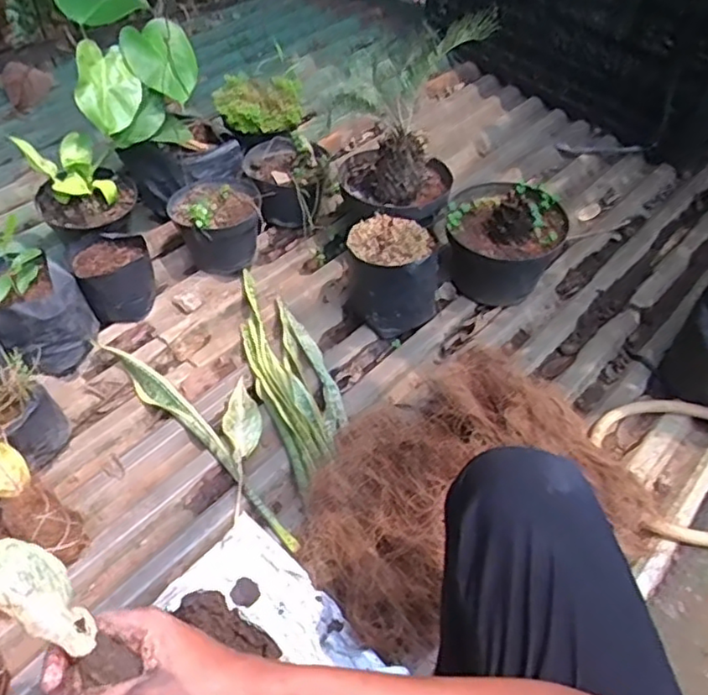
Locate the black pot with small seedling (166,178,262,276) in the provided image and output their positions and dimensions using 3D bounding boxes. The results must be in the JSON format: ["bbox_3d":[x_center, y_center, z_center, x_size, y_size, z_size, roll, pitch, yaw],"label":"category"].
[{"bbox_3d":[-0.271,-0.240,1.282,0.168,0.149,0.178,4,49,-5],"label":"black pot with small seedling"}]

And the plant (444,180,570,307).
[{"bbox_3d":[0.278,-0.200,1.243,0.215,0.182,0.173,23,50,12],"label":"plant"}]

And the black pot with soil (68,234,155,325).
[{"bbox_3d":[-0.434,-0.123,1.187,0.127,0.124,0.121,4,49,-5],"label":"black pot with soil"}]

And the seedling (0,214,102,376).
[{"bbox_3d":[-0.531,-0.081,1.077,0.161,0.219,0.167,4,49,-5],"label":"seedling"}]

